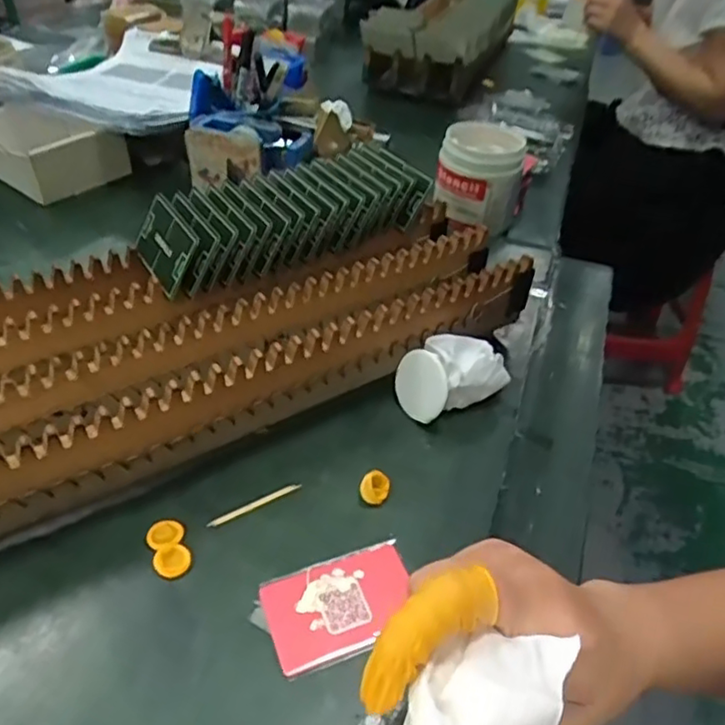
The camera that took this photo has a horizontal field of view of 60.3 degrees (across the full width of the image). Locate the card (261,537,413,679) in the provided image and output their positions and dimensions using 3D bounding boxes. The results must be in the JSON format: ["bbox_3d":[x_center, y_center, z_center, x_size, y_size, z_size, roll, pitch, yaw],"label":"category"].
[{"bbox_3d":[-0.011,0.138,0.360,0.085,0.004,0.058,-14,45,-19],"label":"card"}]

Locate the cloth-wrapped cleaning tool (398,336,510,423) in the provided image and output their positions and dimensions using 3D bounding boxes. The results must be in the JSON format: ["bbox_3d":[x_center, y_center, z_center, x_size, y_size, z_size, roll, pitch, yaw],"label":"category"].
[{"bbox_3d":[0.066,0.010,0.476,0.073,0.049,0.048,-20,47,-24],"label":"cloth-wrapped cleaning tool"}]

